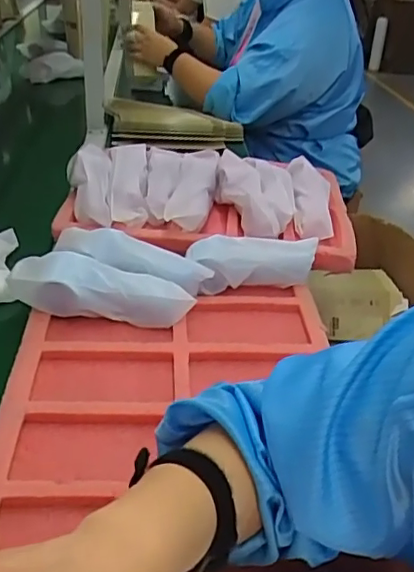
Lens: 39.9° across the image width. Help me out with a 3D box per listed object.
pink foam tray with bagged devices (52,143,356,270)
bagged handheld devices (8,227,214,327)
[{"bbox_3d":[0.005,-0.140,0.873,0.436,0.075,0.247,4,33,-2],"label":"pink foam tray with bagged devices"},{"bbox_3d":[-0.106,-0.011,0.687,0.213,0.066,0.137,7,33,4],"label":"bagged handheld devices"}]

